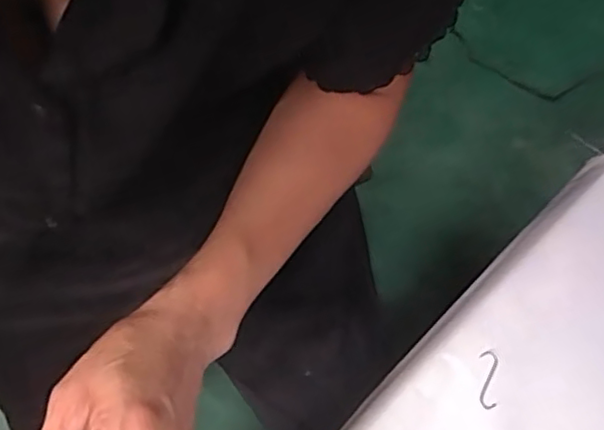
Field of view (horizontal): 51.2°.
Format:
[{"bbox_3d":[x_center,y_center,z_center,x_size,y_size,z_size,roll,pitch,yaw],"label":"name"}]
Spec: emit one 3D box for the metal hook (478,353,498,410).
[{"bbox_3d":[0.122,0.108,0.413,0.011,0.004,0.037,6,69,0],"label":"metal hook"}]

